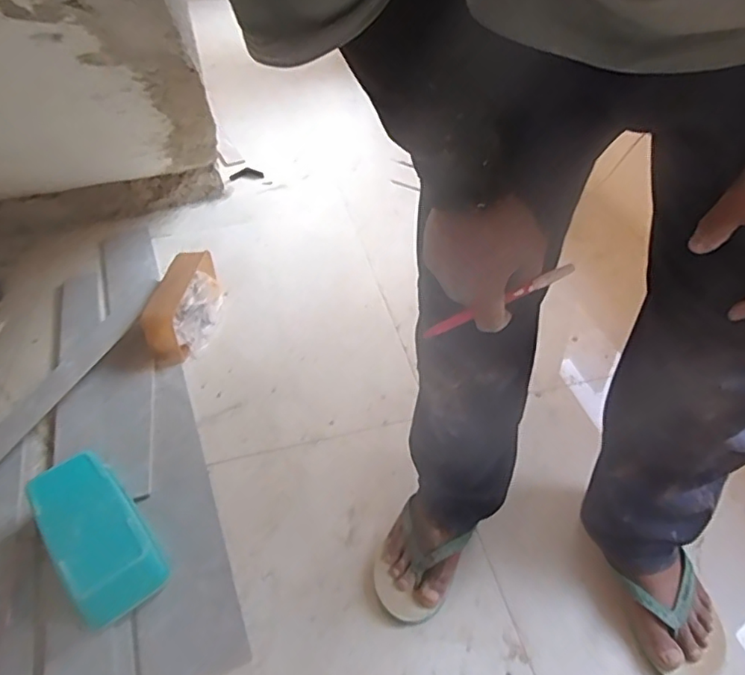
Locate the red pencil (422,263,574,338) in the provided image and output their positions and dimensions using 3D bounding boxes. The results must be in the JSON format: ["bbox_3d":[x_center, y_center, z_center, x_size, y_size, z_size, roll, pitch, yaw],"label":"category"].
[{"bbox_3d":[0.115,-0.032,0.523,0.145,0.013,0.011,-26,42,7],"label":"red pencil"}]

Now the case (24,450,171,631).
[{"bbox_3d":[-0.402,0.287,0.835,0.118,0.093,0.251,-32,49,-27],"label":"case"}]

